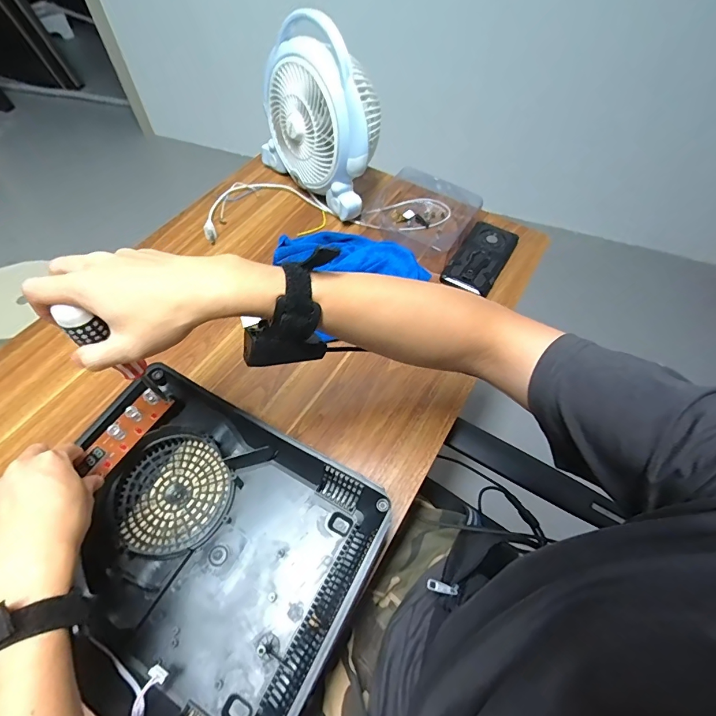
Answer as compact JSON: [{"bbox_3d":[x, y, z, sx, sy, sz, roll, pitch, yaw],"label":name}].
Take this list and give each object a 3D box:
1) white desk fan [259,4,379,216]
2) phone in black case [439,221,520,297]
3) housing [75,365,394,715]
[{"bbox_3d":[-0.059,-0.414,0.679,0.260,0.235,0.119,40,64,21],"label":"white desk fan"},{"bbox_3d":[0.211,-0.174,0.676,0.079,0.018,0.174,29,60,13],"label":"phone in black case"},{"bbox_3d":[-0.164,0.187,0.404,0.326,0.058,0.267,26,60,14],"label":"housing"}]

